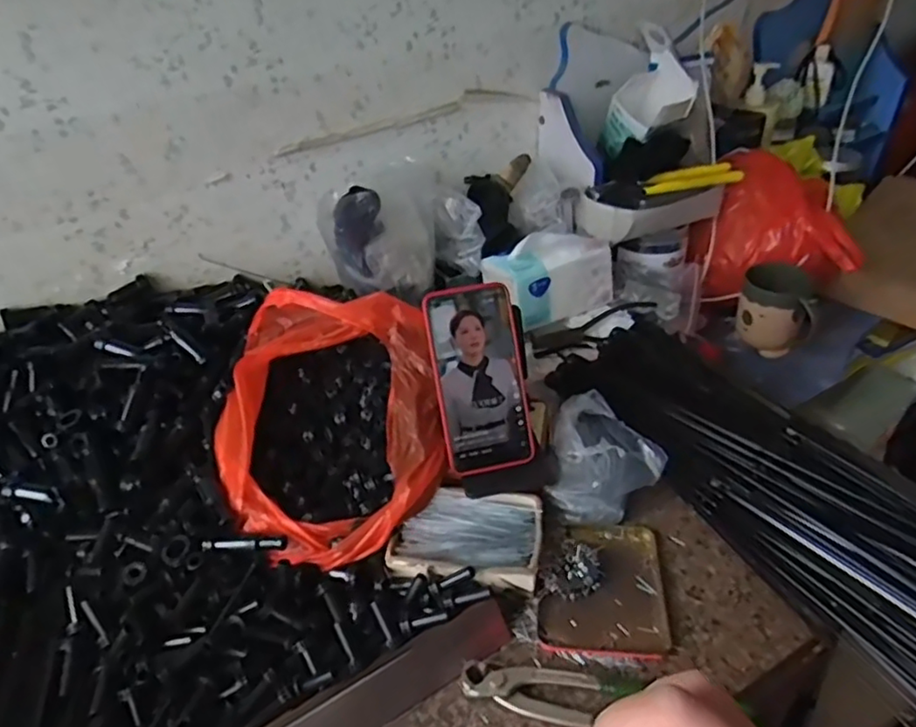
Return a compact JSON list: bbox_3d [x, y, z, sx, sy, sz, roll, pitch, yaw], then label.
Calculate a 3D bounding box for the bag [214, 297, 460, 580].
[{"bbox_3d":[-0.120,0.040,0.570,0.204,0.123,0.243,-9,37,-6],"label":"bag"}]

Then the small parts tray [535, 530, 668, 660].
[{"bbox_3d":[0.119,0.181,0.518,0.099,0.018,0.121,2,38,9],"label":"small parts tray"}]

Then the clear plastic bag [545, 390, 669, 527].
[{"bbox_3d":[0.124,0.090,0.592,0.104,0.052,0.109,-28,43,-27],"label":"clear plastic bag"}]

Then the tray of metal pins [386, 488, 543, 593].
[{"bbox_3d":[0.008,0.151,0.542,0.122,0.021,0.084,2,38,9],"label":"tray of metal pins"}]

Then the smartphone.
[{"bbox_3d":[0.020,0.015,0.551,0.079,0.162,0.010,-11,5,-9],"label":"smartphone"}]

